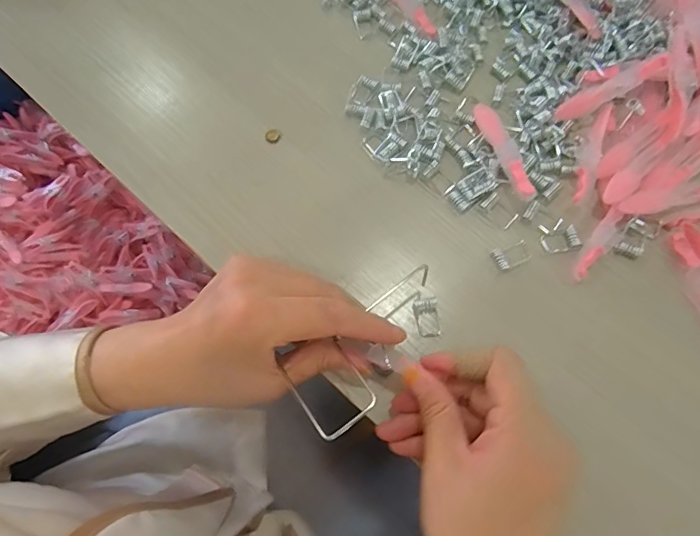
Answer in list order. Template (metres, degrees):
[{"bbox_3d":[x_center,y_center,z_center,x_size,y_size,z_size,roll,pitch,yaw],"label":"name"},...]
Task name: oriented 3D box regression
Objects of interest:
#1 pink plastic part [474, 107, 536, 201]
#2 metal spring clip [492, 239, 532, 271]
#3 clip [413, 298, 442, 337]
[{"bbox_3d":[0.103,-0.080,0.315,0.015,0.012,0.076,-18,72,-5],"label":"pink plastic part"},{"bbox_3d":[0.102,-0.008,0.299,0.023,0.008,0.014,-24,73,-7],"label":"metal spring clip"},{"bbox_3d":[0.047,0.030,0.286,0.015,0.007,0.022,-9,71,-2],"label":"clip"}]

